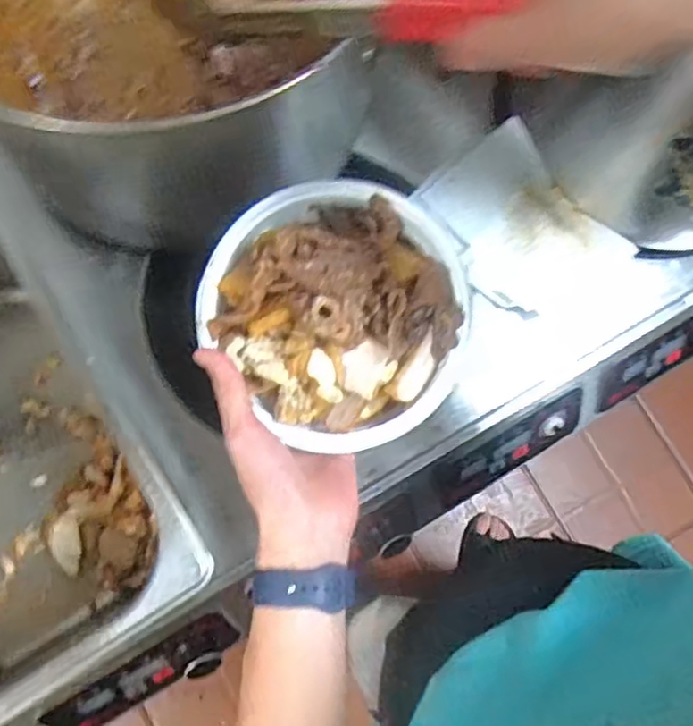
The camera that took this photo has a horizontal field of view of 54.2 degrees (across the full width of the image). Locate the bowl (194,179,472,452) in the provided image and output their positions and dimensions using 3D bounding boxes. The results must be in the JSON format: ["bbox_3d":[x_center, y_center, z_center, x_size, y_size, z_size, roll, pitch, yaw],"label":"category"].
[{"bbox_3d":[-0.005,-0.033,0.437,0.170,0.072,0.170,0,93,2],"label":"bowl"}]

